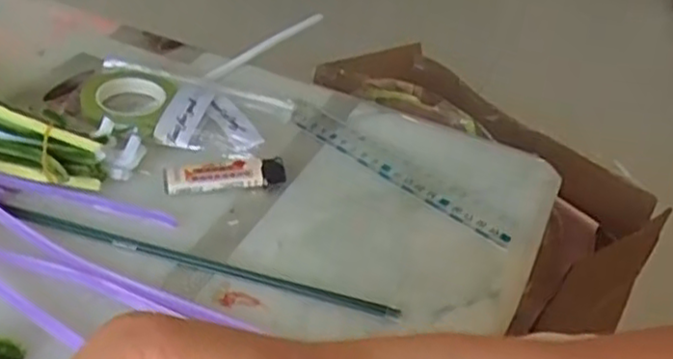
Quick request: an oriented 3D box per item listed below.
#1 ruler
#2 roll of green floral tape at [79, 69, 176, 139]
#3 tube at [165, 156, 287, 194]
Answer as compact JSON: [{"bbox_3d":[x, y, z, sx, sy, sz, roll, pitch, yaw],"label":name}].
[{"bbox_3d":[0.039,-0.007,0.496,0.190,0.004,0.026,32,45,29],"label":"ruler"},{"bbox_3d":[-0.153,-0.056,0.512,0.064,0.024,0.073,8,38,3],"label":"roll of green floral tape"},{"bbox_3d":[-0.073,-0.003,0.465,0.079,0.008,0.022,-4,40,-13],"label":"tube"}]

